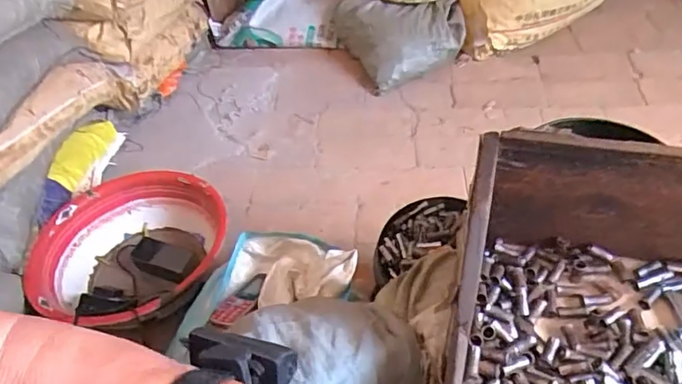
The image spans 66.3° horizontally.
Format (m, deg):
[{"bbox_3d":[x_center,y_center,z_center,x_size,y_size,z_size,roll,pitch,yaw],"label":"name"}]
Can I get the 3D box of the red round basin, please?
[{"bbox_3d":[-0.392,0.106,1.027,0.344,0.120,0.283,4,46,9],"label":"red round basin"}]

